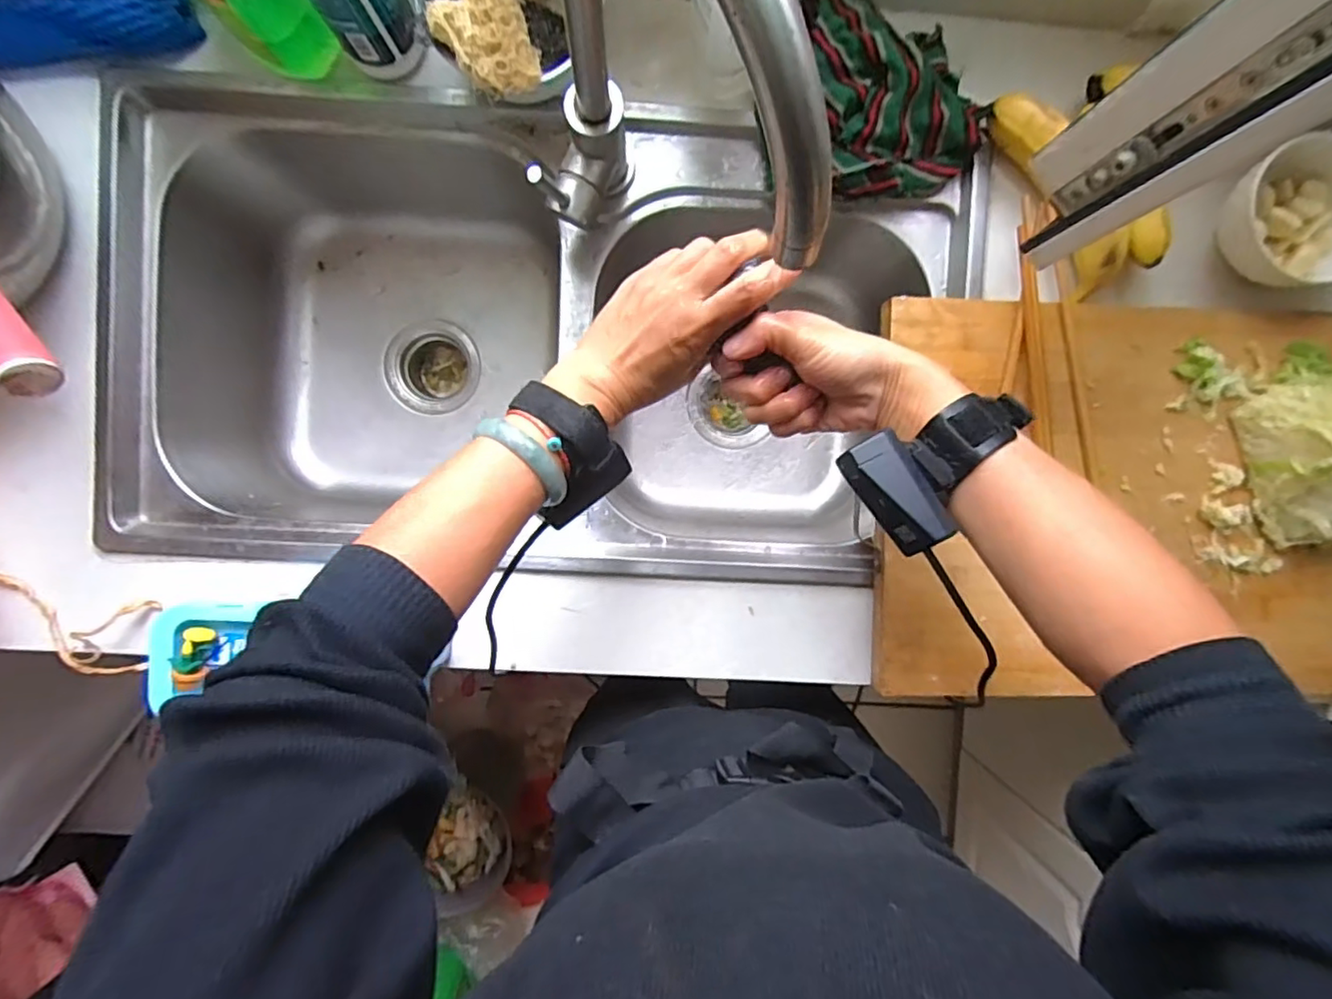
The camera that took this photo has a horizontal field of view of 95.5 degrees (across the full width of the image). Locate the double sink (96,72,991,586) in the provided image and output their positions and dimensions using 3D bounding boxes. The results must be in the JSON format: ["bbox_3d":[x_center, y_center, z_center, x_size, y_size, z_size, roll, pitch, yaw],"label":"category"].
[{"bbox_3d":[-0.111,-0.143,0.624,0.734,0.214,0.403,3,92,-2],"label":"double sink"}]

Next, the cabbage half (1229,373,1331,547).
[{"bbox_3d":[0.547,-0.036,0.487,0.117,0.058,0.135,-23,92,-1],"label":"cabbage half"}]

